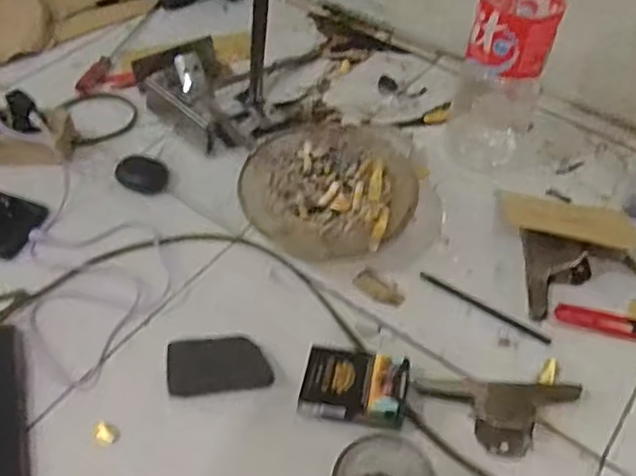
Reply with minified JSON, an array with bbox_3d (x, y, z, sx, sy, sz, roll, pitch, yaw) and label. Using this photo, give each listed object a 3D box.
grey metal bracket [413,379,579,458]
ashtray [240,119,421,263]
[{"bbox_3d":[0.153,0.143,0.573,0.137,0.040,0.067,7,51,6],"label":"grey metal bracket"},{"bbox_3d":[0.016,-0.056,0.733,0.183,0.049,0.205,15,52,12],"label":"ashtray"}]

